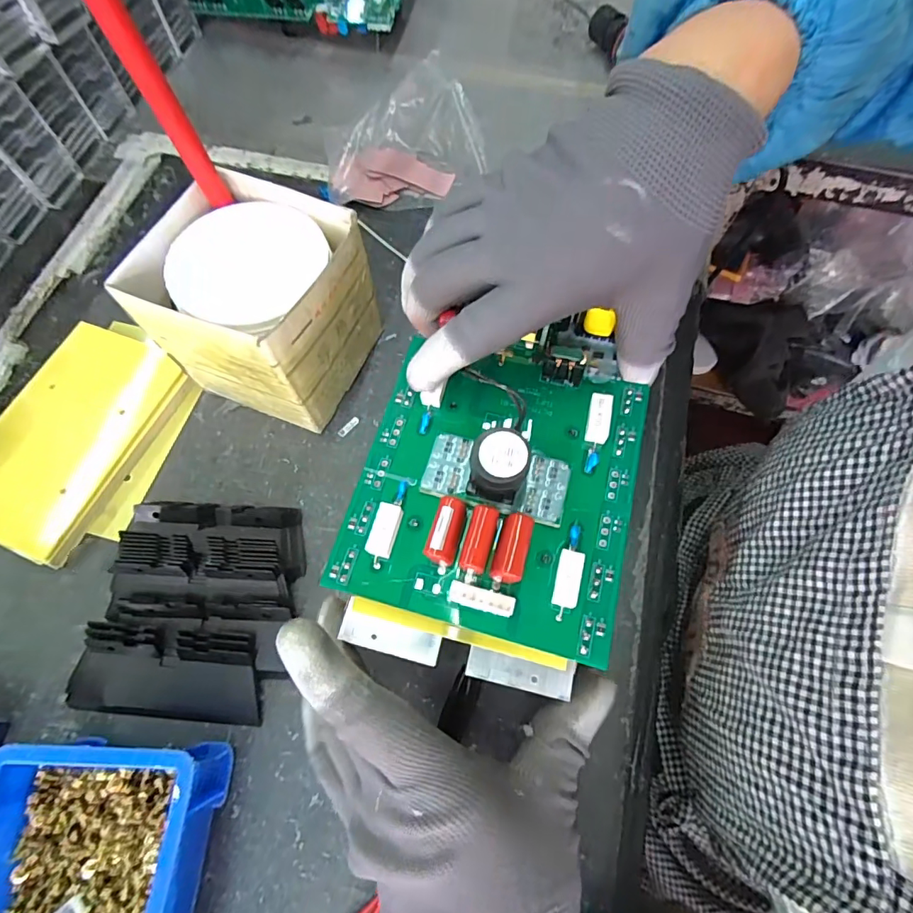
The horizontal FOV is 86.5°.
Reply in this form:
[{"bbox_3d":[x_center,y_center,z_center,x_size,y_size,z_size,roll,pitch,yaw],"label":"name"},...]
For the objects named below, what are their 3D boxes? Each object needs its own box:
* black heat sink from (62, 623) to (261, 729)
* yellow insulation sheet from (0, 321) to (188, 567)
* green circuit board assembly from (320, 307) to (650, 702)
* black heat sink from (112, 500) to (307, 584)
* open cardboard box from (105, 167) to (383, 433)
[{"bbox_3d":[-0.172,0.127,0.286,0.109,0.022,0.048,3,67,2],"label":"black heat sink"},{"bbox_3d":[-0.278,-0.018,0.349,0.105,0.018,0.162,21,69,10],"label":"yellow insulation sheet"},{"bbox_3d":[0.021,0.002,0.224,0.126,0.042,0.165,14,68,7],"label":"green circuit board assembly"},{"bbox_3d":[-0.157,0.053,0.313,0.109,0.032,0.050,2,67,2],"label":"black heat sink"},{"bbox_3d":[-0.127,-0.100,0.336,0.115,0.112,0.109,22,69,10],"label":"open cardboard box"}]

